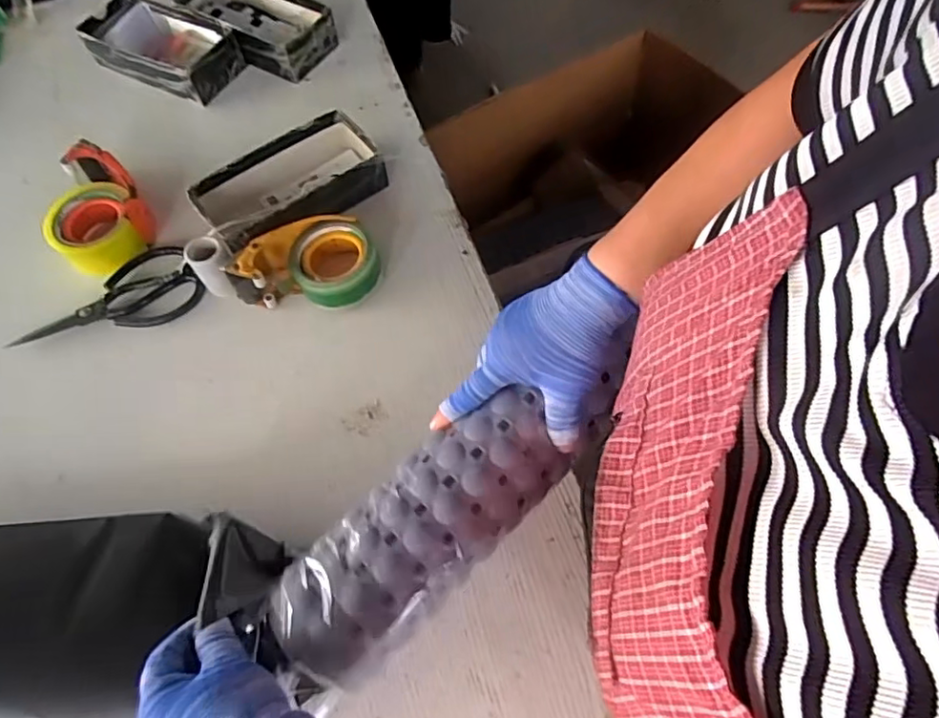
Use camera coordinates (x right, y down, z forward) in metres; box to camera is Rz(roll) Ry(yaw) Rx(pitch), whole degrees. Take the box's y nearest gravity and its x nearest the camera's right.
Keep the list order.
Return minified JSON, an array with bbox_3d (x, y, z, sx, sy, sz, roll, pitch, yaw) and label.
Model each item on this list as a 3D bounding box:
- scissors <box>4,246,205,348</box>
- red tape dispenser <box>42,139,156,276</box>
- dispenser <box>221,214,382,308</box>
[{"bbox_3d":[-0.405,-0.058,0.662,0.196,0.017,0.101,-32,65,-16],"label":"scissors"},{"bbox_3d":[-0.451,-0.180,0.706,0.106,0.053,0.157,-32,65,-16],"label":"red tape dispenser"},{"bbox_3d":[-0.182,-0.106,0.660,0.161,0.054,0.100,-4,61,-1],"label":"dispenser"}]

